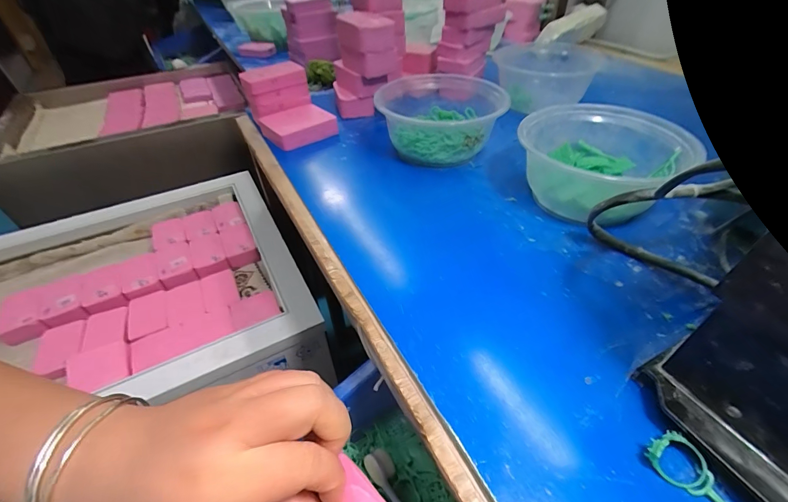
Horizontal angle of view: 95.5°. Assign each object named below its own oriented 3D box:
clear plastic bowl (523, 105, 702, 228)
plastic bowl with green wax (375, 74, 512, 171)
[{"bbox_3d":[0.180,-0.079,0.320,0.127,0.057,0.122,-22,47,-20],"label":"clear plastic bowl"},{"bbox_3d":[0.049,-0.147,0.400,0.124,0.061,0.116,-1,43,1],"label":"plastic bowl with green wax"}]

